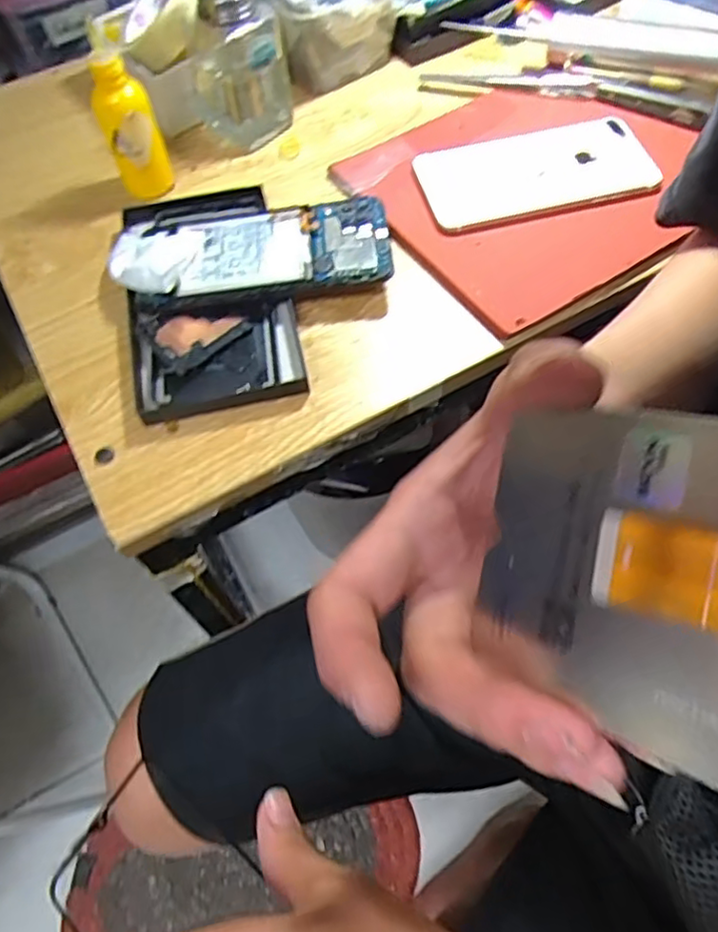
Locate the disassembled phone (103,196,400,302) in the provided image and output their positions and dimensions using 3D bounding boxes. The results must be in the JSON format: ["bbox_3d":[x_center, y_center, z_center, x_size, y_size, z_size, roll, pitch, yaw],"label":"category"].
[{"bbox_3d":[-0.069,-0.136,0.399,0.173,0.019,0.070,-3,61,1],"label":"disassembled phone"}]

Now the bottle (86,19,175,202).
[{"bbox_3d":[-0.151,-0.221,0.421,0.038,0.093,0.032,-20,62,-8],"label":"bottle"}]

